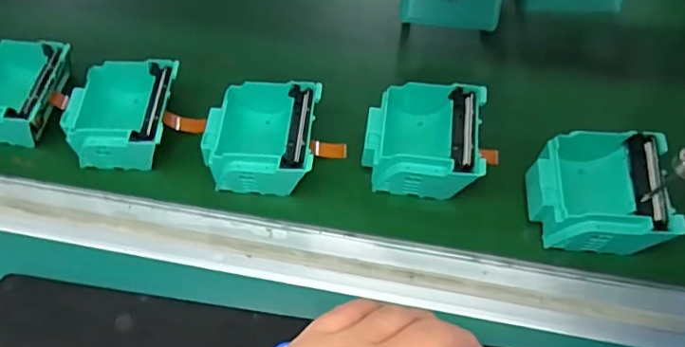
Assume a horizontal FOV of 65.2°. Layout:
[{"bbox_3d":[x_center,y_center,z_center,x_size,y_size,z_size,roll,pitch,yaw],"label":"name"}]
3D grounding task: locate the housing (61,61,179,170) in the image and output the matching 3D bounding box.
[{"bbox_3d":[-0.160,-0.044,0.401,0.086,0.036,0.079,3,59,4],"label":"housing"}]

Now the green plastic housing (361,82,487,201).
[{"bbox_3d":[0.056,-0.024,0.380,0.080,0.038,0.082,7,60,6],"label":"green plastic housing"}]

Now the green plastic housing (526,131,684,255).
[{"bbox_3d":[0.167,0.013,0.351,0.080,0.038,0.077,2,59,3],"label":"green plastic housing"}]

